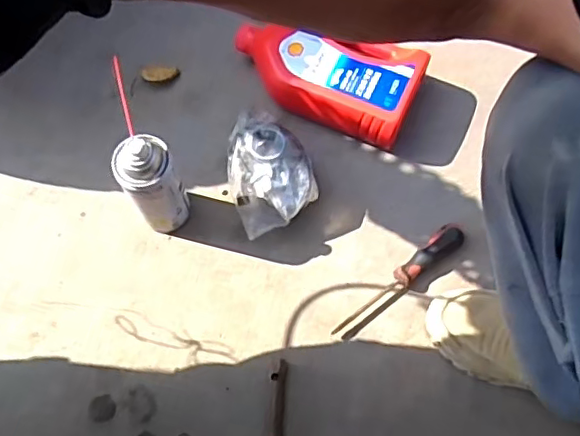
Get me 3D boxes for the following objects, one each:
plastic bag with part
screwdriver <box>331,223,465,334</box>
[{"bbox_3d":[-0.031,-0.065,0.754,0.098,0.080,0.157,-19,71,-8],"label":"plastic bag with part"},{"bbox_3d":[0.136,0.075,0.727,0.204,0.033,0.030,-36,74,-13],"label":"screwdriver"}]

